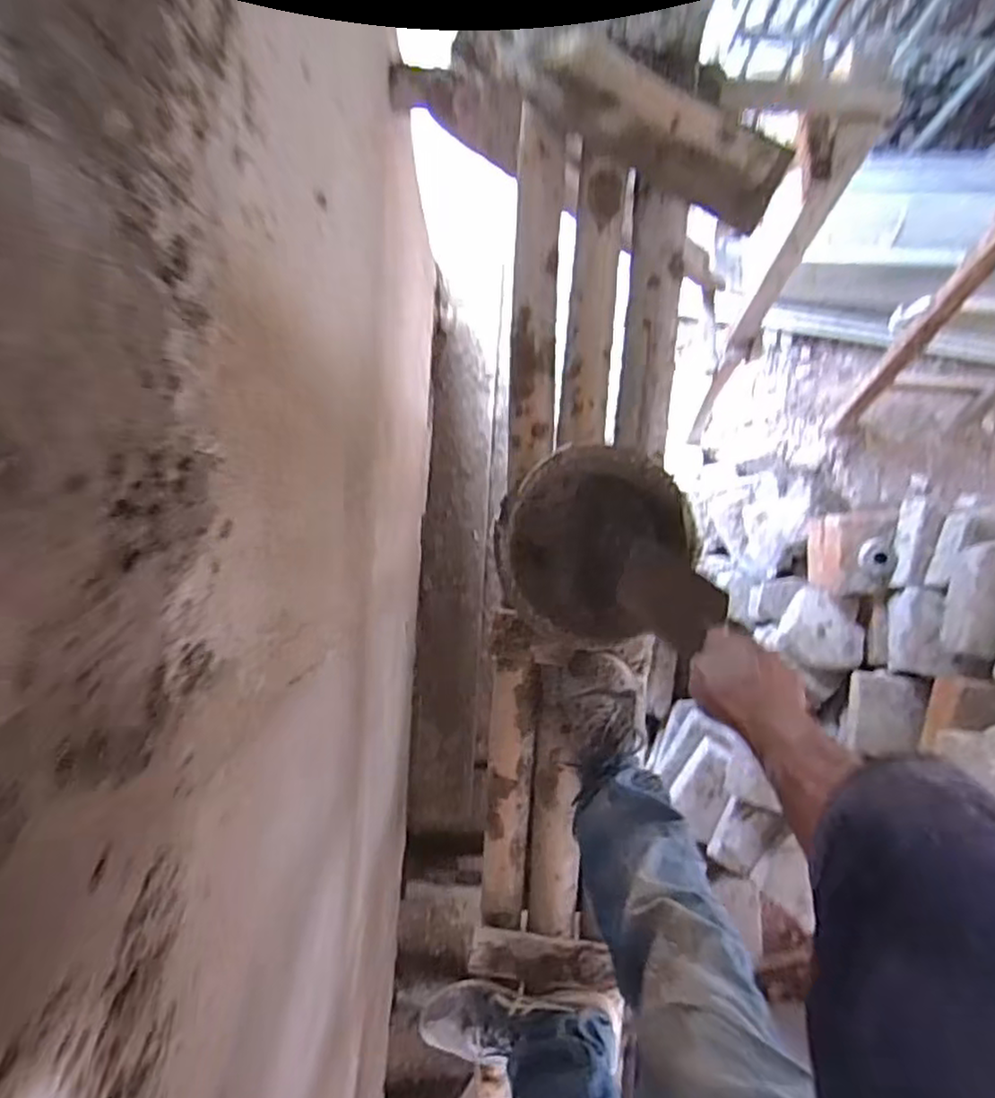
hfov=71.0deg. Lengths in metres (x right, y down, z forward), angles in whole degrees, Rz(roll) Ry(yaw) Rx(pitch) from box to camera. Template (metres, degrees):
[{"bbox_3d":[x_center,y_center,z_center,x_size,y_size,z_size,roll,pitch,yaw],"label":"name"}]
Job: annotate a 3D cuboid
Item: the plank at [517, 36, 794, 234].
[{"bbox_3d":[0.209,-0.557,0.932,0.356,0.023,0.116,28,137,-2],"label":"plank"}]

